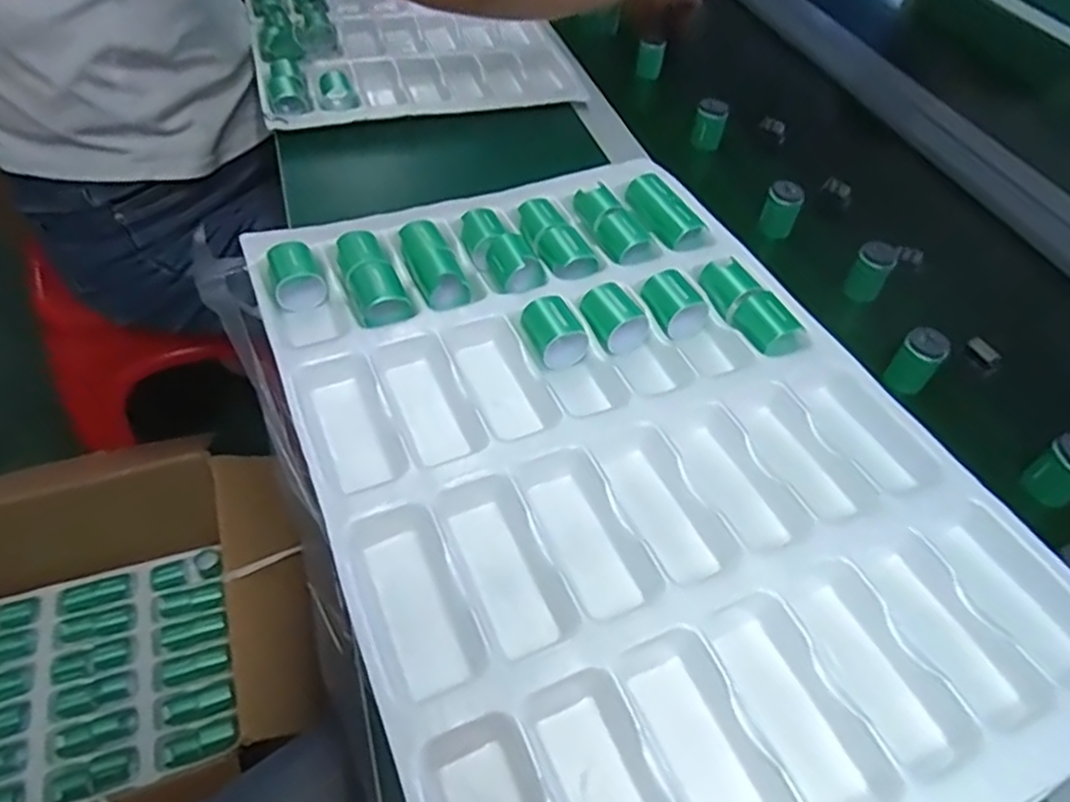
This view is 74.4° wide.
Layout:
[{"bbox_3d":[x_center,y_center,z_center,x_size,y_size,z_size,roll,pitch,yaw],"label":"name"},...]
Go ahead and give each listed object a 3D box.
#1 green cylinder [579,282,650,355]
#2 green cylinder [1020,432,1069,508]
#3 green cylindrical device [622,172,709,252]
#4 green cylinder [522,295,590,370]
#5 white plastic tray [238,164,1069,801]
[{"bbox_3d":[0.048,-0.052,0.445,0.033,0.025,0.040,-22,55,-21],"label":"green cylinder"},{"bbox_3d":[0.335,0.044,0.446,0.034,0.034,0.031,2,50,-2],"label":"green cylinder"},{"bbox_3d":[0.093,-0.139,0.517,0.027,0.027,0.069,-19,54,-19],"label":"green cylindrical device"},{"bbox_3d":[0.011,-0.042,0.432,0.034,0.031,0.035,-16,53,-17],"label":"green cylinder"},{"bbox_3d":[0.044,0.025,0.392,0.319,0.046,0.462,-18,54,-18],"label":"white plastic tray"}]

